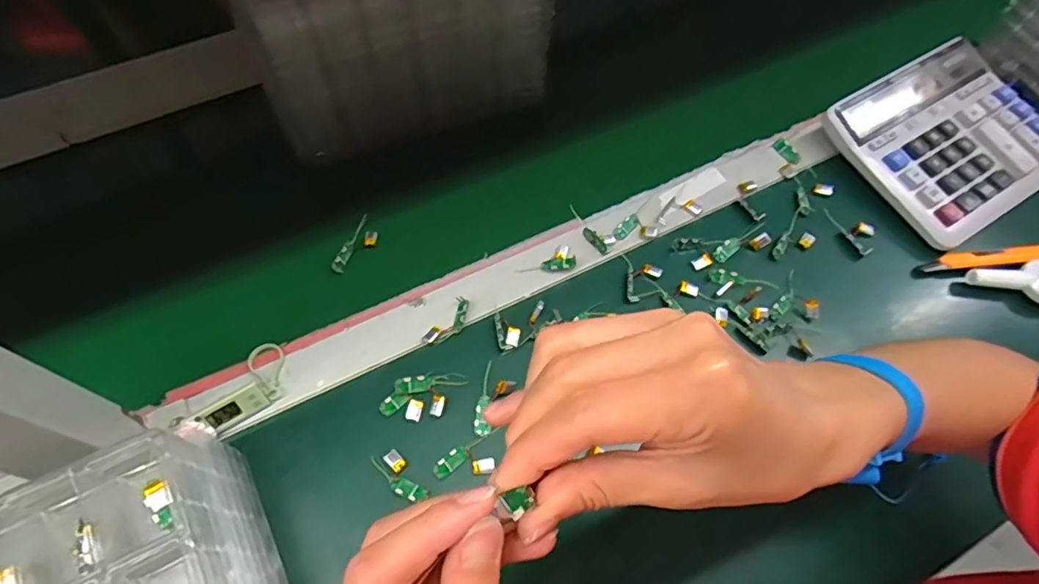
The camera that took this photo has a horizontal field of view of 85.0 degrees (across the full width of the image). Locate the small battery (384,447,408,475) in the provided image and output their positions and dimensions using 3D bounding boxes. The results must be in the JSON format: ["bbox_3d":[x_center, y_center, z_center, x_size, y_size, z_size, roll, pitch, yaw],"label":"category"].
[{"bbox_3d":[-0.086,0.117,0.395,0.016,0.004,0.011,42,68,17],"label":"small battery"}]

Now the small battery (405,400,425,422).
[{"bbox_3d":[-0.076,0.085,0.410,0.011,0.004,0.015,13,63,4],"label":"small battery"}]

